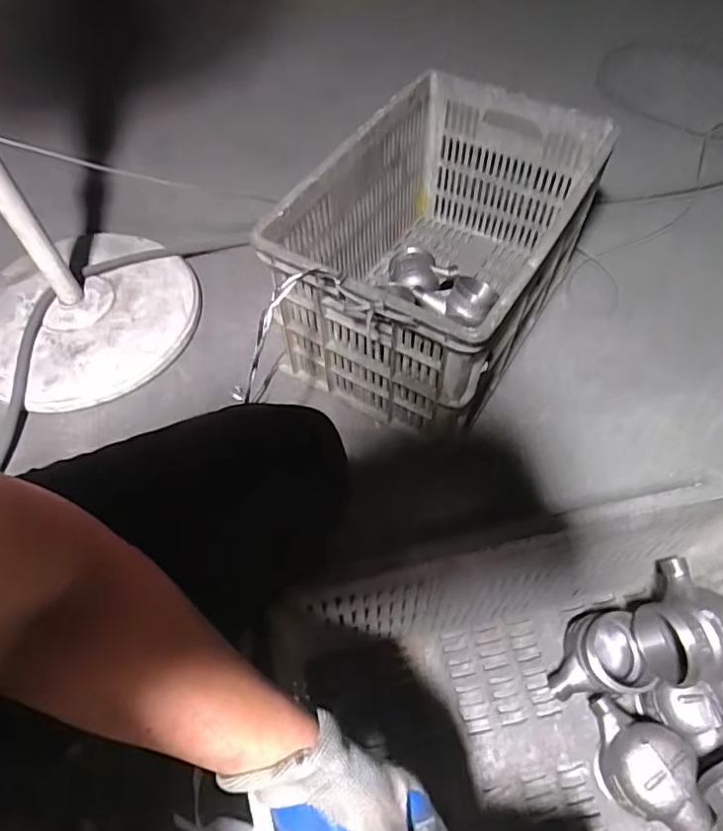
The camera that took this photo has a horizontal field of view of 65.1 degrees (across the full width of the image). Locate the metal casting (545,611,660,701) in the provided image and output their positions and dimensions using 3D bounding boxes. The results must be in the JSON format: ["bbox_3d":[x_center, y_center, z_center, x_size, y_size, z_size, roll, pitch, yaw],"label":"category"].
[{"bbox_3d":[0.258,0.266,0.628,0.102,0.088,0.085,-3,59,-1],"label":"metal casting"}]

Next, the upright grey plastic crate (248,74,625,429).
[{"bbox_3d":[0.118,-0.229,0.846,0.311,0.283,0.458,30,64,18],"label":"upright grey plastic crate"}]

